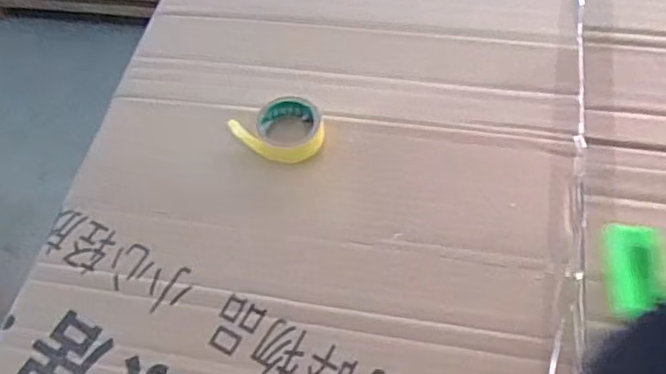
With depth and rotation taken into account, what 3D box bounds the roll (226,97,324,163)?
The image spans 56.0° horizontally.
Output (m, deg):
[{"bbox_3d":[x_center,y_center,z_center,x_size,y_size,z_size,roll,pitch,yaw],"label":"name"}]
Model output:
[{"bbox_3d":[-0.036,-0.039,0.448,0.060,0.018,0.050,-27,58,-13],"label":"roll"}]

